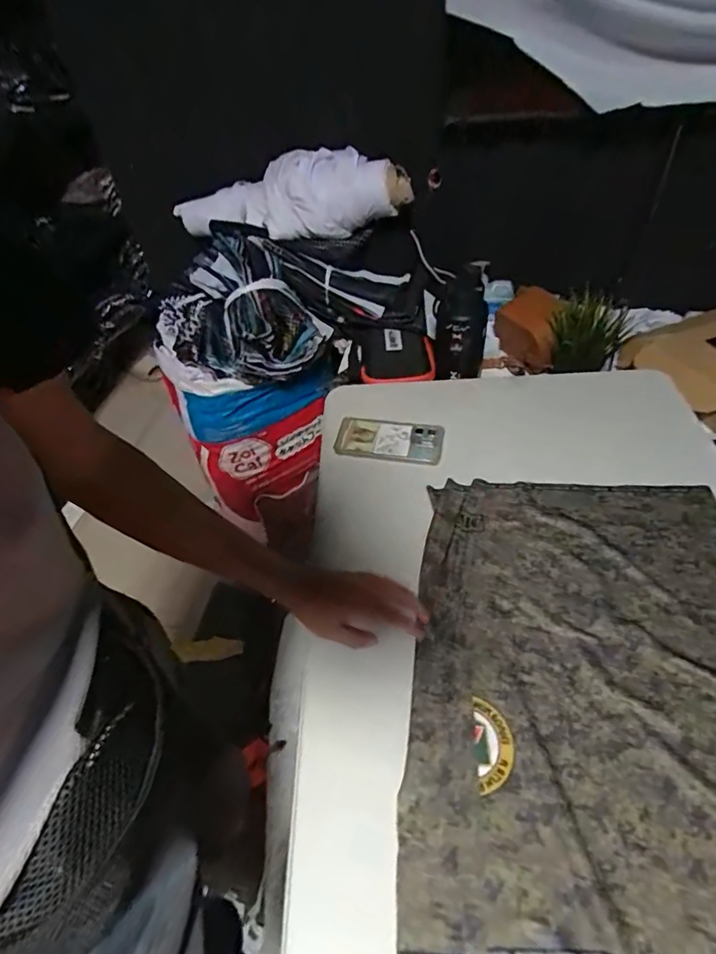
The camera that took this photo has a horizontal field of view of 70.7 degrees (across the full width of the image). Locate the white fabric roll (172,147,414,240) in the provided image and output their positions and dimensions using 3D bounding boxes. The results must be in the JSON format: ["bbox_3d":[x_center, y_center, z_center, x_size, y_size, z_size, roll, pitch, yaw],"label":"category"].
[{"bbox_3d":[-0.155,-0.554,0.999,0.510,0.124,0.109,8,48,13],"label":"white fabric roll"}]

